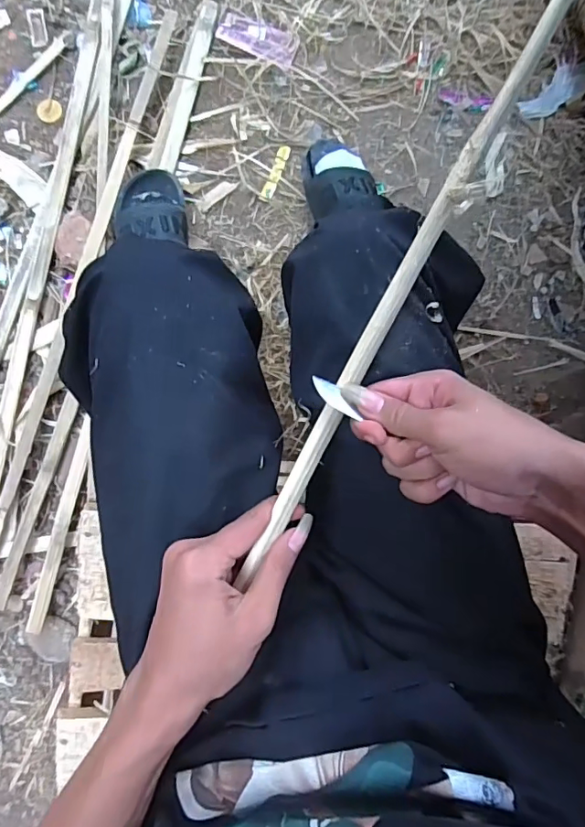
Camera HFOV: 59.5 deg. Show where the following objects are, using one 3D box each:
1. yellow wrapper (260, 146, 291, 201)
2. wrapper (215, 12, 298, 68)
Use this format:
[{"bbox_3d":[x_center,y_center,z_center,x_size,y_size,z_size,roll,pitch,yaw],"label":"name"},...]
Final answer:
[{"bbox_3d":[-0.027,-0.384,0.817,0.021,0.004,0.090,22,91,-4],"label":"yellow wrapper"},{"bbox_3d":[-0.055,-0.588,0.804,0.123,0.008,0.055,16,91,-4],"label":"wrapper"}]

